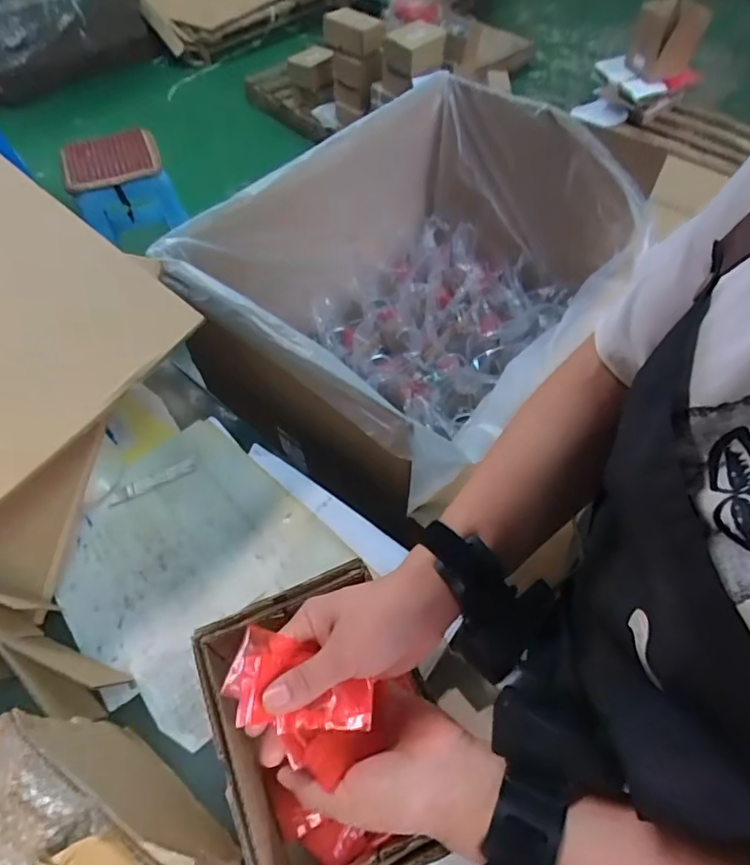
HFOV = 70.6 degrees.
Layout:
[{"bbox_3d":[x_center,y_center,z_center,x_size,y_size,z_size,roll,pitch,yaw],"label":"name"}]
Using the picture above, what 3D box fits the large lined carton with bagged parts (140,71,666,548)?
[{"bbox_3d":[0.098,-0.221,0.808,0.409,0.327,0.696,31,61,21],"label":"large lined carton with bagged parts"}]

